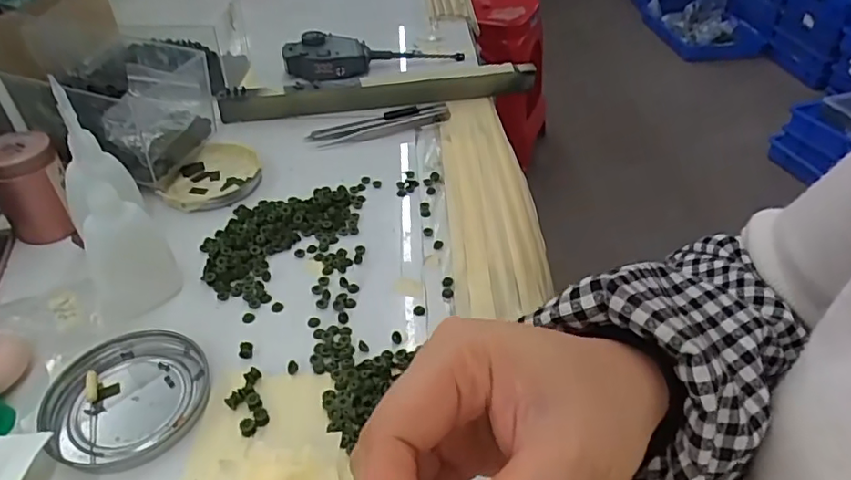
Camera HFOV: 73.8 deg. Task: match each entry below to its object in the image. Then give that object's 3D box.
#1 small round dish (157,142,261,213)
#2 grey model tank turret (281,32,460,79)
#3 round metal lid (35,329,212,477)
[{"bbox_3d":[-0.169,-0.049,0.445,0.071,0.012,0.080,17,43,18],"label":"small round dish"},{"bbox_3d":[-0.055,-0.203,0.605,0.185,0.031,0.058,-14,43,-17],"label":"grey model tank turret"},{"bbox_3d":[-0.154,0.080,0.294,0.077,0.007,0.074,1,41,-1],"label":"round metal lid"}]

